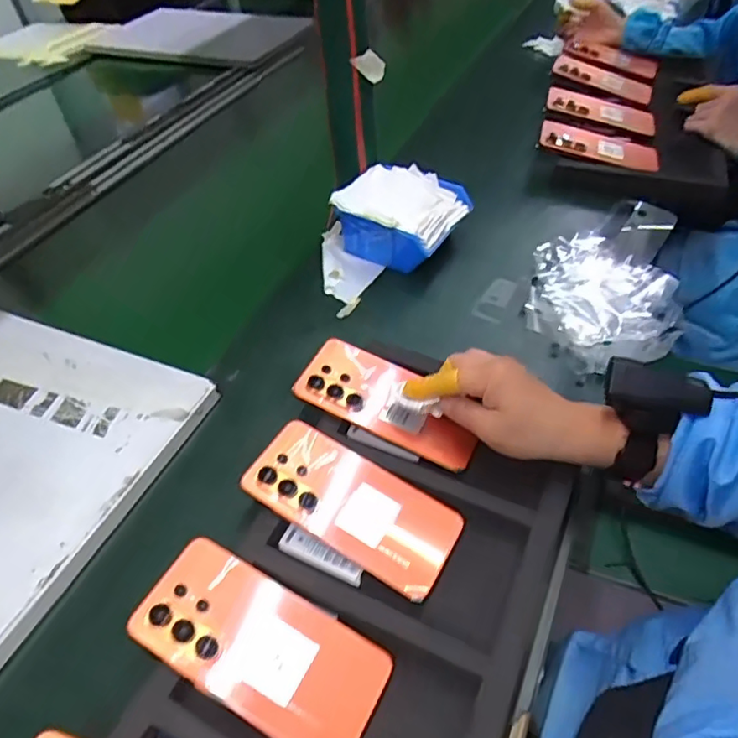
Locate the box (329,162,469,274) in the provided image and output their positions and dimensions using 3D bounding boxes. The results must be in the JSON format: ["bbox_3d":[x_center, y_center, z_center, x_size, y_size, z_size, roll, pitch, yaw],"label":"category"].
[{"bbox_3d":[0.043,-0.192,0.735,0.139,0.087,0.123,23,53,26],"label":"box"}]

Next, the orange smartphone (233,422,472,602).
[{"bbox_3d":[-0.014,0.107,0.466,0.172,0.010,0.080,29,54,15],"label":"orange smartphone"}]

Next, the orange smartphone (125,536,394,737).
[{"bbox_3d":[-0.074,0.190,0.394,0.170,0.005,0.082,28,54,12],"label":"orange smartphone"}]

